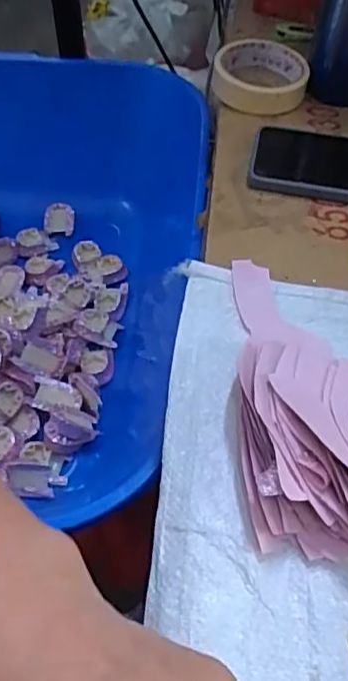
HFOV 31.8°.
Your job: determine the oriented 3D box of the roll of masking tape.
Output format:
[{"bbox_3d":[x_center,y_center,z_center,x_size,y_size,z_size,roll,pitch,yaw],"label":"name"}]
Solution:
[{"bbox_3d":[0.087,-0.265,0.605,0.089,0.031,0.097,0,54,-1],"label":"roll of masking tape"}]

